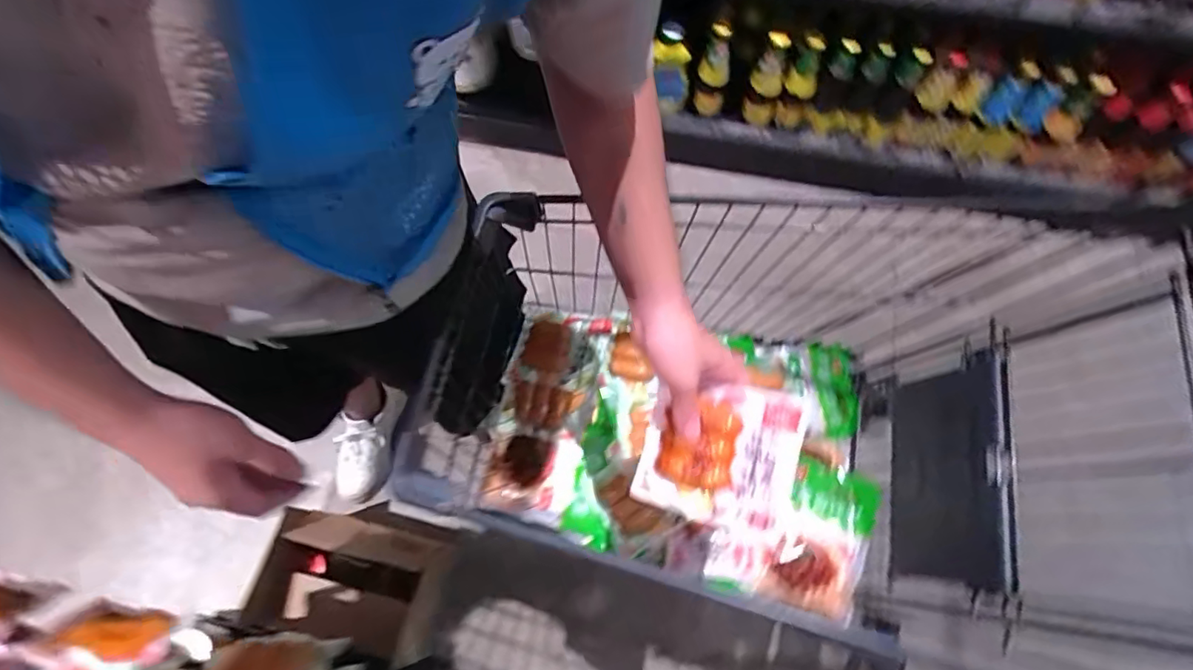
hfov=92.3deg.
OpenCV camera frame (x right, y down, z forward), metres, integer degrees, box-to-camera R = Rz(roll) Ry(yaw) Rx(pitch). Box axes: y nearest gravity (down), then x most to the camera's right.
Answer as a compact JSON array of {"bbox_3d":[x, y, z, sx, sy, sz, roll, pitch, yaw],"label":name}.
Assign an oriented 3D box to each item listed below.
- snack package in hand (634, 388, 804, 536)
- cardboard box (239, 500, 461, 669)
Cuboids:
[{"bbox_3d":[0.108,0.111,0.532,0.144,0.016,0.124,5,79,29],"label":"snack package in hand"},{"bbox_3d":[-0.450,0.465,1.126,0.310,0.254,0.233,10,68,5],"label":"cardboard box"}]

